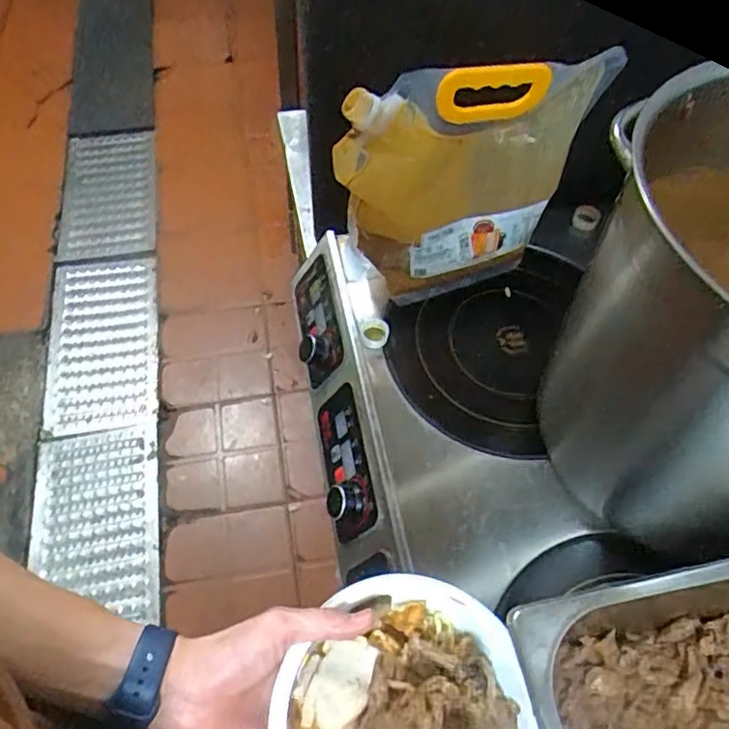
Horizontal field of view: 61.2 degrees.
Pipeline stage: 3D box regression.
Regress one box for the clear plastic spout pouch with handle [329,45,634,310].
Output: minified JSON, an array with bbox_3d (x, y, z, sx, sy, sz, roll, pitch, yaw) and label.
[{"bbox_3d":[0.100,-0.175,0.608,0.250,0.251,0.067,-17,60,-13],"label":"clear plastic spout pouch with handle"}]

